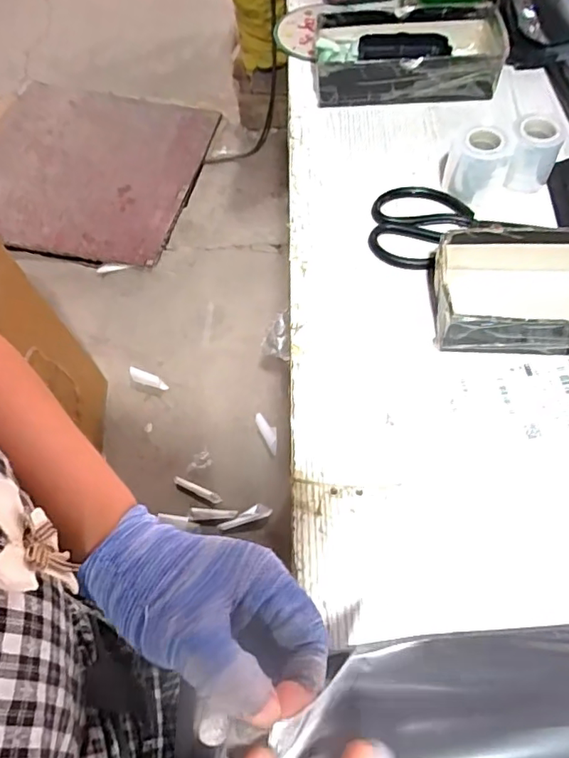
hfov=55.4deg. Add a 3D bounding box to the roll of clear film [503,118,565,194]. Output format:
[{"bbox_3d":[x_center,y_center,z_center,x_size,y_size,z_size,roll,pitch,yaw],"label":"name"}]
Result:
[{"bbox_3d":[0.265,-0.234,0.579,0.046,0.067,0.046,-2,61,3],"label":"roll of clear film"}]

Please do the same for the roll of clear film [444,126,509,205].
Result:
[{"bbox_3d":[0.204,-0.228,0.579,0.046,0.063,0.052,-32,64,-13],"label":"roll of clear film"}]

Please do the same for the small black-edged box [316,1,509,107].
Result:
[{"bbox_3d":[0.158,-0.415,0.697,0.230,0.055,0.122,1,61,4],"label":"small black-edged box"}]

